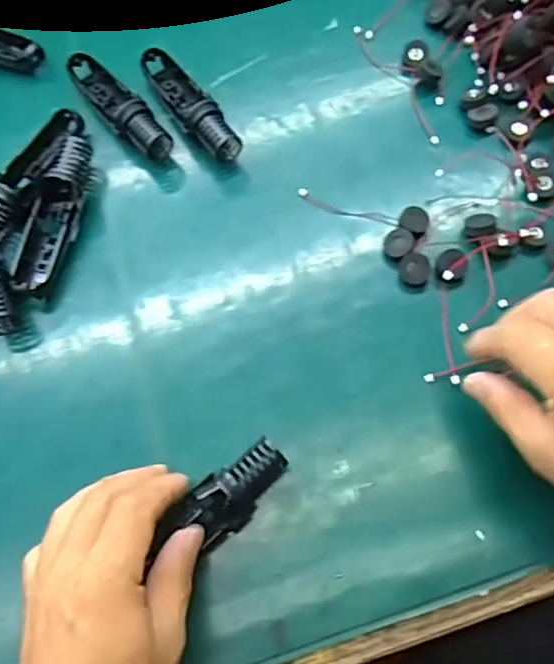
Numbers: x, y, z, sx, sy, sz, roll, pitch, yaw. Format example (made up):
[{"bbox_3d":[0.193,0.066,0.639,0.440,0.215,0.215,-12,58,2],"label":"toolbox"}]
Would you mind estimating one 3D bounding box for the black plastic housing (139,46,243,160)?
[{"bbox_3d":[-0.066,-0.175,0.437,0.031,0.029,0.120,-29,70,-8],"label":"black plastic housing"}]

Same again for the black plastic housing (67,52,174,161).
[{"bbox_3d":[-0.123,-0.175,0.443,0.028,0.032,0.120,-38,72,-11],"label":"black plastic housing"}]

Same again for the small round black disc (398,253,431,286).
[{"bbox_3d":[0.093,-0.042,0.386,0.021,0.009,0.019,24,74,10],"label":"small round black disc"}]

